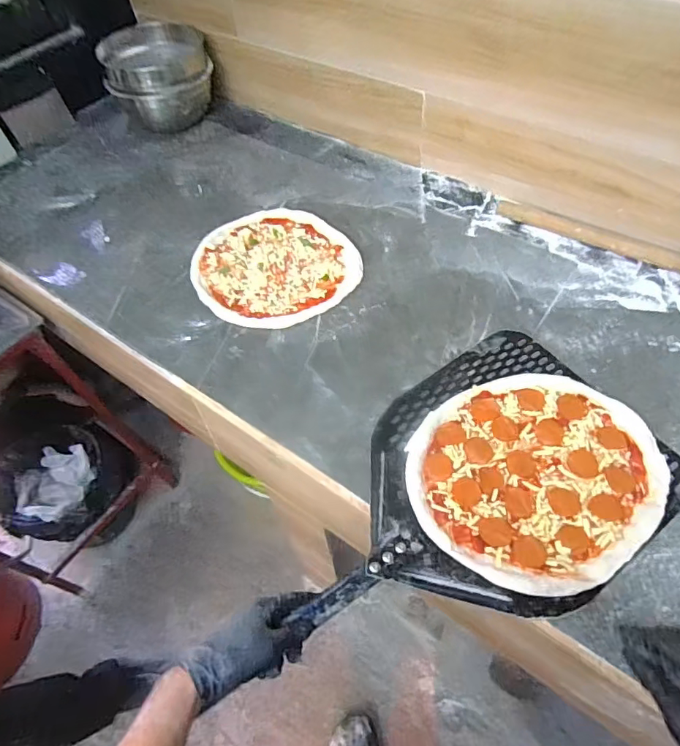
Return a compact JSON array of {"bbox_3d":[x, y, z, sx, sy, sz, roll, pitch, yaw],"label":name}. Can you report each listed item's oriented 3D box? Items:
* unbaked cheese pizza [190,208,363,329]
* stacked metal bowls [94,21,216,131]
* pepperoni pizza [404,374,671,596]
[{"bbox_3d":[-0.127,-0.208,0.939,0.287,0.010,0.308,-2,55,2],"label":"unbaked cheese pizza"},{"bbox_3d":[-0.437,-0.716,1.220,0.241,0.167,0.241,-2,55,2],"label":"stacked metal bowls"},{"bbox_3d":[0.265,0.131,0.671,0.328,0.016,0.283,-29,59,-16],"label":"pepperoni pizza"}]

